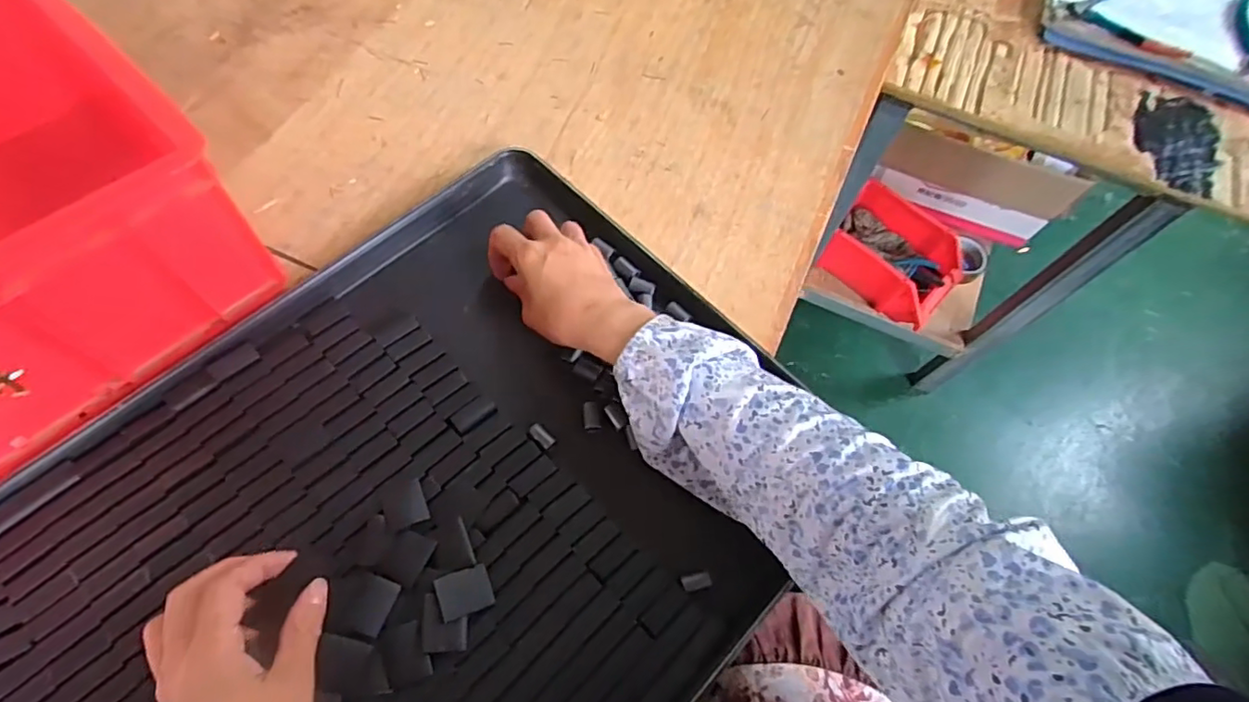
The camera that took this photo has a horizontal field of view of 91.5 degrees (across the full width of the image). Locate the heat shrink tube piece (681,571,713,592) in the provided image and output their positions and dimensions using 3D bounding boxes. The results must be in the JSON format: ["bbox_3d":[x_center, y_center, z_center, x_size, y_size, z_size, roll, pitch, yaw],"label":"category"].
[{"bbox_3d":[0.047,0.151,0.398,0.020,0.004,0.010,-12,66,-9],"label":"heat shrink tube piece"}]

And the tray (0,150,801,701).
[{"bbox_3d":[-0.163,0.133,0.389,0.398,0.022,0.594,42,69,16],"label":"tray"}]

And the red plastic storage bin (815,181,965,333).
[{"bbox_3d":[0.502,-0.179,1.139,0.238,0.103,0.166,42,69,16],"label":"red plastic storage bin"}]

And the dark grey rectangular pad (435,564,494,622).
[{"bbox_3d":[-0.098,0.149,0.376,0.032,0.004,0.026,-12,68,-29],"label":"dark grey rectangular pad"}]

